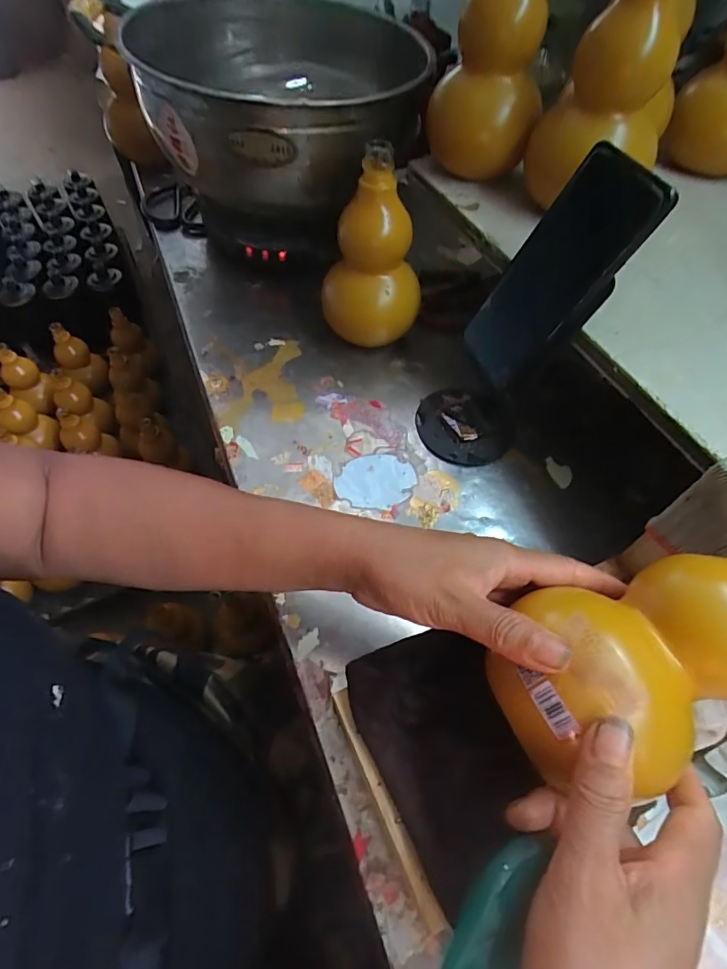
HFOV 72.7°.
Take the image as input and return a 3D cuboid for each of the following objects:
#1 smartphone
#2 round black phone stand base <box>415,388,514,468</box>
[{"bbox_3d":[0.143,-0.155,0.376,0.014,0.168,0.081,-3,56,-35],"label":"smartphone"},{"bbox_3d":[0.098,-0.057,0.466,0.091,0.012,0.086,2,56,-2],"label":"round black phone stand base"}]

